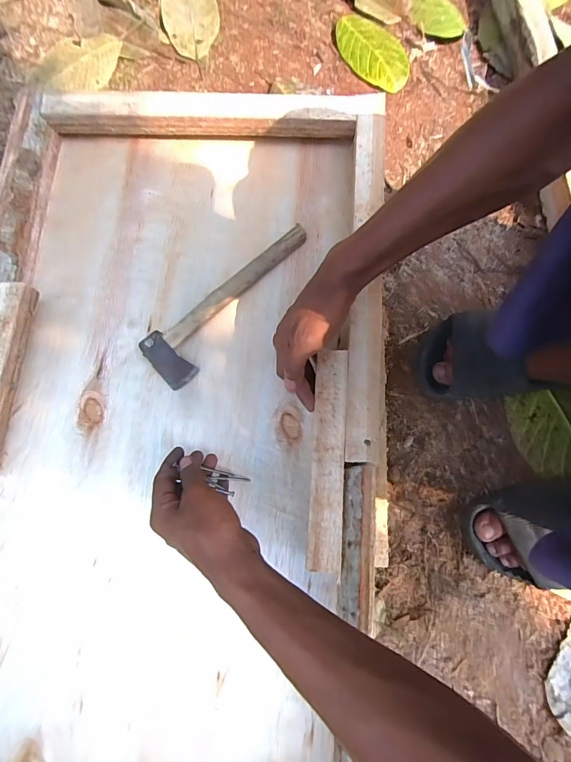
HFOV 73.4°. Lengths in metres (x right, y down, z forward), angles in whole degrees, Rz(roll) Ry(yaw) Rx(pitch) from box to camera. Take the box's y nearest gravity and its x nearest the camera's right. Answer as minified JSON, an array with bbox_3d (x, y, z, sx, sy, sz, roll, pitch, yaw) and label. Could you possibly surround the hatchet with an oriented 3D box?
[{"bbox_3d":[-0.066,-0.100,0.493,0.256,0.027,0.070,-41,79,-7],"label":"hatchet"}]

